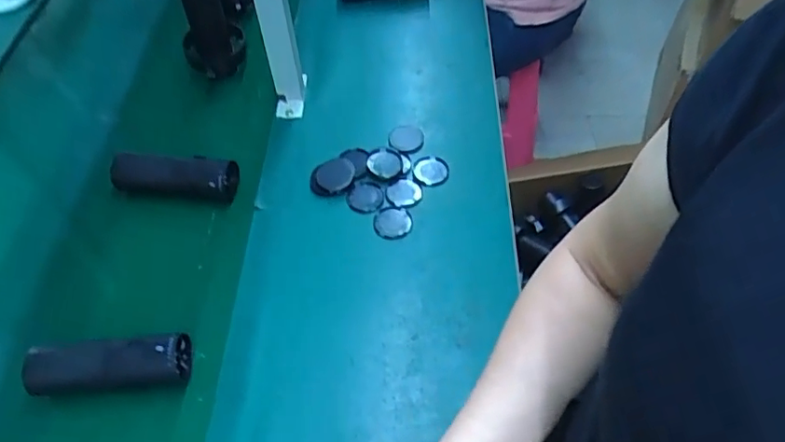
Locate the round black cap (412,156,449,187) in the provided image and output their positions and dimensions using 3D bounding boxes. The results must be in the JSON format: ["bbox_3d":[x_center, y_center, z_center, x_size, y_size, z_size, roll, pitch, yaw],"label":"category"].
[{"bbox_3d":[0.055,-0.070,0.787,0.052,0.015,0.046,-24,56,-16],"label":"round black cap"}]

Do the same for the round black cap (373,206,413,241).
[{"bbox_3d":[0.001,0.002,0.740,0.049,0.005,0.050,0,53,1],"label":"round black cap"}]

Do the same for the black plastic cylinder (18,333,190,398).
[{"bbox_3d":[-0.308,0.155,0.613,0.164,0.048,0.046,-7,53,-4],"label":"black plastic cylinder"}]

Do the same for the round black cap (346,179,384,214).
[{"bbox_3d":[-0.037,-0.033,0.771,0.049,0.013,0.051,0,53,1],"label":"round black cap"}]

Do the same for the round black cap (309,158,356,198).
[{"bbox_3d":[-0.083,-0.060,0.780,0.061,0.026,0.053,-11,53,-7],"label":"round black cap"}]

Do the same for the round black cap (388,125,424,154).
[{"bbox_3d":[0.020,-0.123,0.831,0.051,0.009,0.055,0,53,1],"label":"round black cap"}]

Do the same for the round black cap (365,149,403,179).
[{"bbox_3d":[-0.012,-0.080,0.791,0.052,0.007,0.052,6,63,-13],"label":"round black cap"}]

